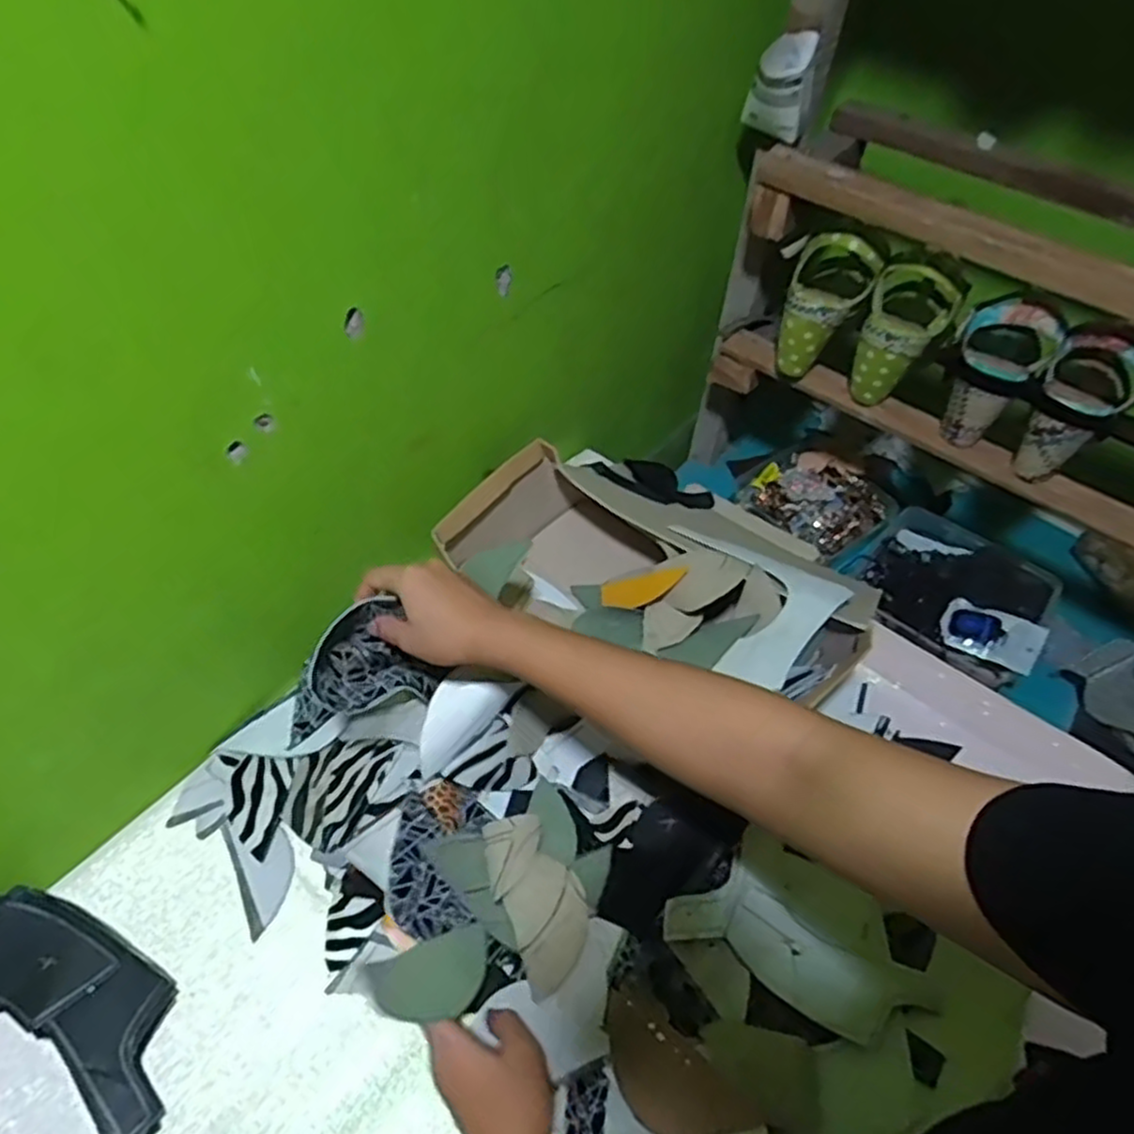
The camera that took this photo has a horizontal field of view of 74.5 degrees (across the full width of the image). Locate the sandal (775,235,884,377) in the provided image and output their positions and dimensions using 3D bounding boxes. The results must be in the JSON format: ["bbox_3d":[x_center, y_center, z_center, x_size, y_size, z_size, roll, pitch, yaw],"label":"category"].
[{"bbox_3d":[0.256,-0.264,0.756,0.081,0.131,0.070,24,53,14],"label":"sandal"}]

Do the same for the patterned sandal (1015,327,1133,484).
[{"bbox_3d":[0.455,-0.144,0.673,0.088,0.129,0.066,36,57,22],"label":"patterned sandal"}]

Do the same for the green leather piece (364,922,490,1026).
[{"bbox_3d":[-0.084,0.268,0.488,0.091,0.005,0.048,8,35,-49],"label":"green leather piece"}]

